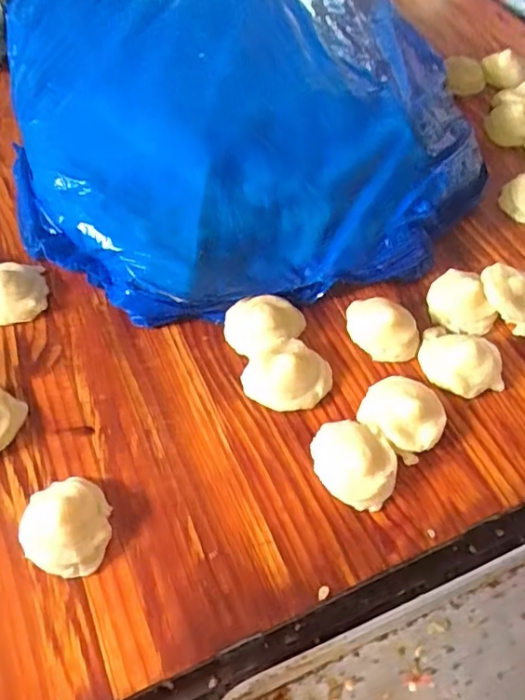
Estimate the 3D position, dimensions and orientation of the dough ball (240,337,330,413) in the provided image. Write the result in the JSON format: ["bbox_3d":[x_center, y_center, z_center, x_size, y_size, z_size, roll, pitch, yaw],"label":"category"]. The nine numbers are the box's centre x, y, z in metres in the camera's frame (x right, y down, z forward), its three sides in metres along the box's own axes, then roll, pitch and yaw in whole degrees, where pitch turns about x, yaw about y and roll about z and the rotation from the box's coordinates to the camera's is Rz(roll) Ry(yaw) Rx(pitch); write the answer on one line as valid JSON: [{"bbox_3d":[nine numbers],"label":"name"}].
[{"bbox_3d":[0.027,0.024,0.594,0.090,0.034,0.073,13,58,7],"label":"dough ball"}]

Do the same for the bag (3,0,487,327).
[{"bbox_3d":[-0.040,-0.345,0.770,0.607,0.097,0.626,-11,59,-8],"label":"bag"}]

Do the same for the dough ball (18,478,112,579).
[{"bbox_3d":[-0.178,0.157,0.507,0.076,0.036,0.088,-3,58,-3],"label":"dough ball"}]

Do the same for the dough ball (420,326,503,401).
[{"bbox_3d":[0.216,0.011,0.608,0.091,0.037,0.070,27,61,15],"label":"dough ball"}]

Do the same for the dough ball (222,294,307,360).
[{"bbox_3d":[0.002,-0.025,0.630,0.087,0.032,0.071,5,58,2],"label":"dough ball"}]

